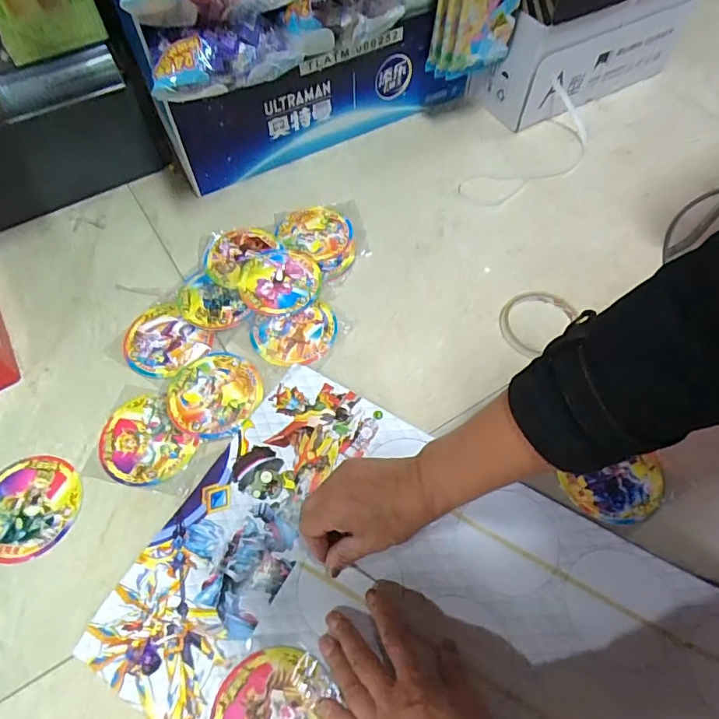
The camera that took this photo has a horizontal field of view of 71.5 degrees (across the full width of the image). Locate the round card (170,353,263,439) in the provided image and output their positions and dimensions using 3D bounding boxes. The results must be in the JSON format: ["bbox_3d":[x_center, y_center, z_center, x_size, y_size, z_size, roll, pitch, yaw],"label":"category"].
[{"bbox_3d":[-0.151,0.034,0.518,0.096,0.004,0.094,-1,59,2],"label":"round card"}]

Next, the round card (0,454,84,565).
[{"bbox_3d":[-0.309,0.137,0.465,0.094,0.004,0.095,-1,59,2],"label":"round card"}]

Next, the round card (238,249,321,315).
[{"bbox_3d":[-0.094,-0.094,0.590,0.092,0.008,0.093,-1,59,2],"label":"round card"}]

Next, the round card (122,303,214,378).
[{"bbox_3d":[-0.219,-0.020,0.552,0.093,0.004,0.081,36,67,21],"label":"round card"}]

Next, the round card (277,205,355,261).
[{"bbox_3d":[-0.055,-0.164,0.633,0.093,0.004,0.084,21,61,12],"label":"round card"}]

